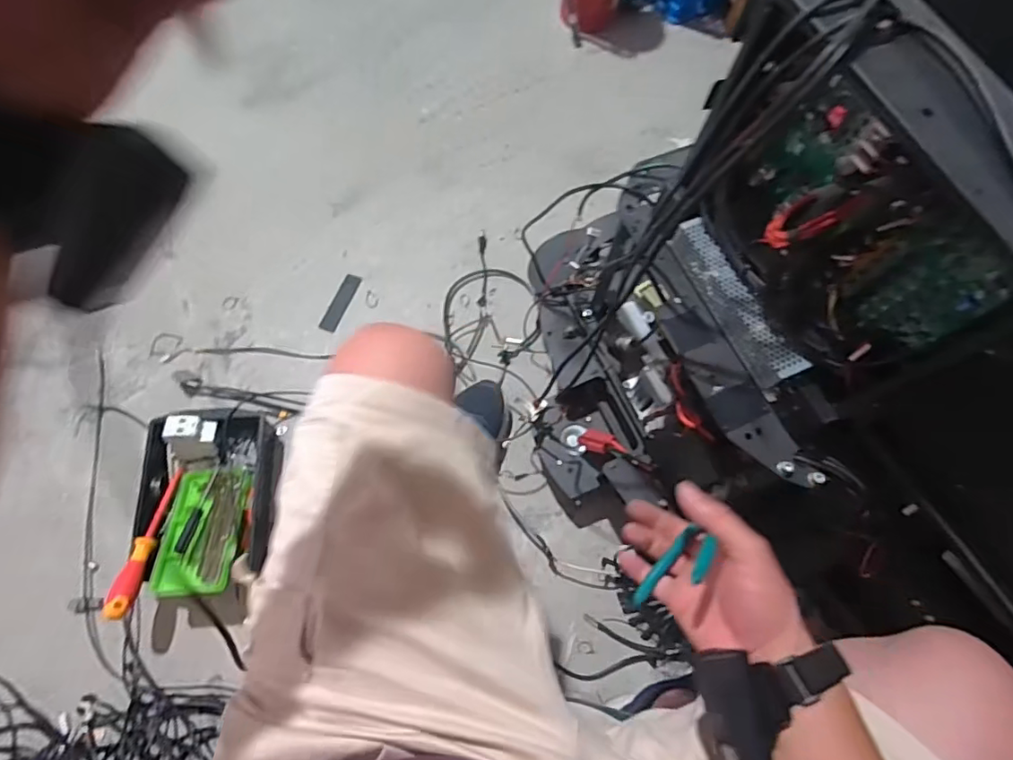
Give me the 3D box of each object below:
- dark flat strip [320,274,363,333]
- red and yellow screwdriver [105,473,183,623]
[{"bbox_3d":[-0.311,-0.146,1.027,0.031,0.006,0.120,21,71,4],"label":"dark flat strip"},{"bbox_3d":[-0.522,0.235,0.795,0.029,0.031,0.222,1,47,-2],"label":"red and yellow screwdriver"}]

